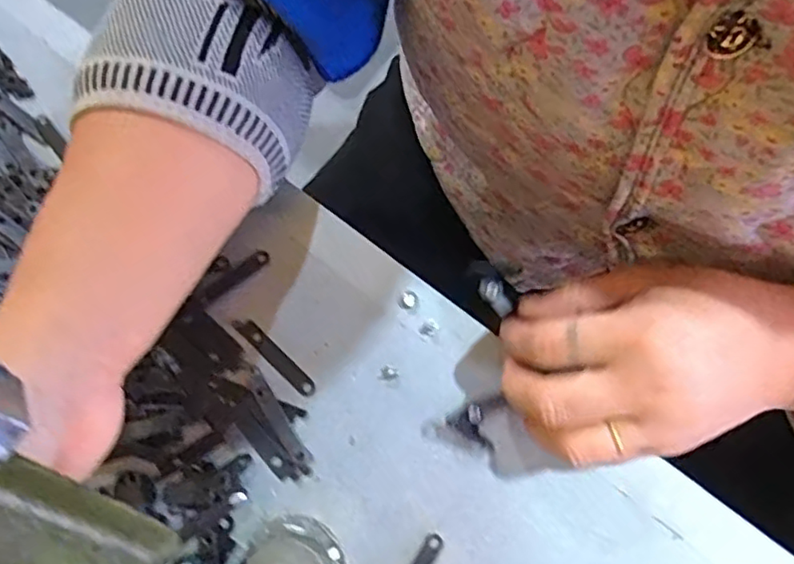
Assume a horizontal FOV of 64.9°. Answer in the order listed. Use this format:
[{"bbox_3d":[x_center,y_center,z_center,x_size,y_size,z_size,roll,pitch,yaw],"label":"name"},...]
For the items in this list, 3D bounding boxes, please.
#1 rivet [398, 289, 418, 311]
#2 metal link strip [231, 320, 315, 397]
[{"bbox_3d":[0.006,0.009,0.321,0.010,0.004,0.010,0,77,1],"label":"rivet"},{"bbox_3d":[-0.063,0.037,0.318,0.054,0.004,0.009,43,81,10],"label":"metal link strip"}]

